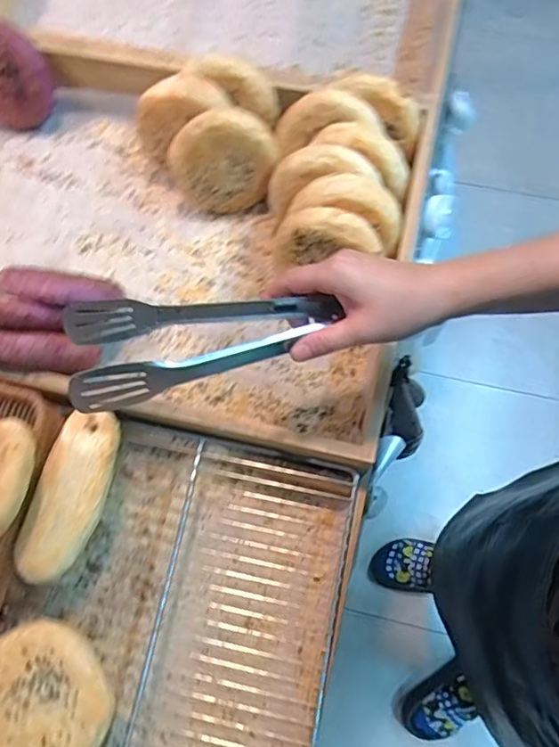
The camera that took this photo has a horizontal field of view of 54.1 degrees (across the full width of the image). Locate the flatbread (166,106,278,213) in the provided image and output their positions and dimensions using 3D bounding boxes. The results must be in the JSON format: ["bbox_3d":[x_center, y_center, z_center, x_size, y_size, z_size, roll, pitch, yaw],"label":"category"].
[{"bbox_3d":[-0.063,-0.229,0.598,0.110,0.118,0.021,8,53,-14],"label":"flatbread"}]

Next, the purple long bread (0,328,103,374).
[{"bbox_3d":[-0.229,-0.022,0.512,0.116,0.032,0.035,7,69,-12],"label":"purple long bread"}]

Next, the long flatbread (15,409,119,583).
[{"bbox_3d":[-0.186,0.105,0.484,0.058,0.027,0.149,16,73,7],"label":"long flatbread"}]

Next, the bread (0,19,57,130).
[{"bbox_3d":[-0.338,-0.361,0.663,0.120,0.119,0.026,21,42,-7],"label":"bread"}]

